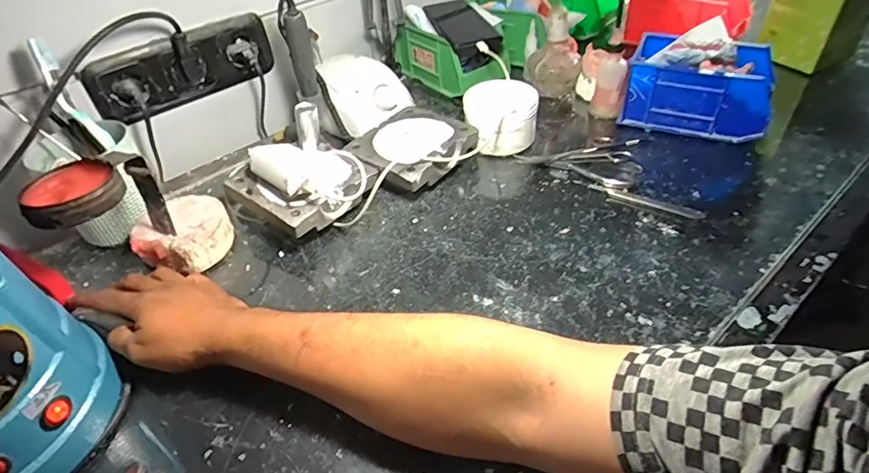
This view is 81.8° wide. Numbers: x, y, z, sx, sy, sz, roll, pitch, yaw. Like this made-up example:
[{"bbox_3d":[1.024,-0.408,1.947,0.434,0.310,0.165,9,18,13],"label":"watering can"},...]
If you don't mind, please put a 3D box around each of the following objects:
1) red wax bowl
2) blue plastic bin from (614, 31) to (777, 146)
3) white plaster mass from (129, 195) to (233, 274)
[{"bbox_3d":[-0.300,-0.036,0.417,0.071,0.017,0.072,-3,45,3],"label":"red wax bowl"},{"bbox_3d":[0.326,-0.185,0.623,0.161,0.093,0.106,19,48,25],"label":"blue plastic bin"},{"bbox_3d":[-0.261,-0.004,0.536,0.084,0.043,0.081,4,43,11],"label":"white plaster mass"}]

